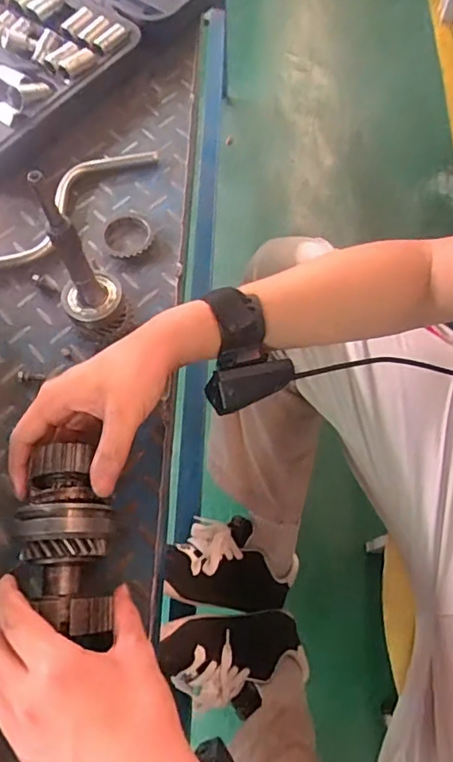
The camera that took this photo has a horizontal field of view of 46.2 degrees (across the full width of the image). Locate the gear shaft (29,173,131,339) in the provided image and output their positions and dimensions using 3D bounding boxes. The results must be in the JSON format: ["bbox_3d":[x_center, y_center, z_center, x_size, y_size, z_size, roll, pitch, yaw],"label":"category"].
[{"bbox_3d":[-0.112,-0.084,0.417,0.051,0.154,0.044,-29,67,-11],"label":"gear shaft"}]

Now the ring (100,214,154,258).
[{"bbox_3d":[-0.099,-0.143,0.525,0.051,0.007,0.054,-1,64,2],"label":"ring"}]

